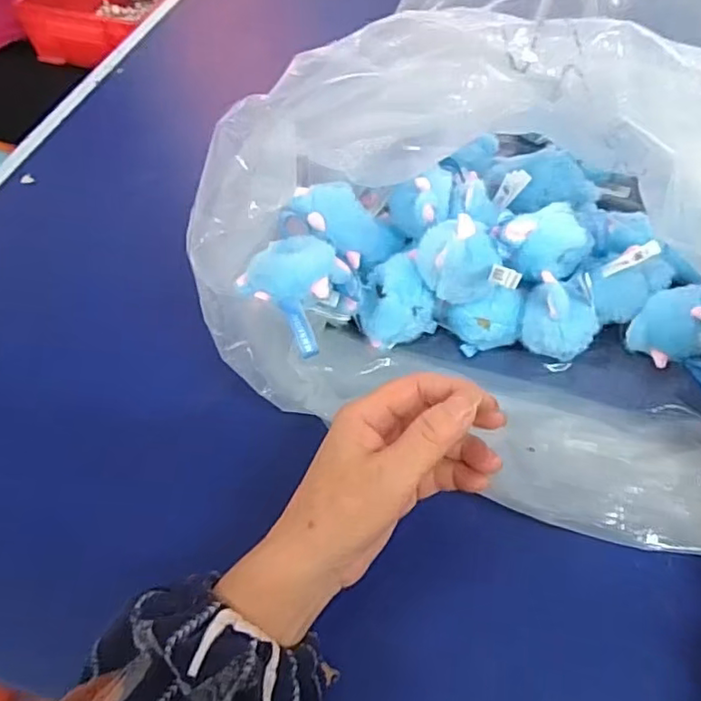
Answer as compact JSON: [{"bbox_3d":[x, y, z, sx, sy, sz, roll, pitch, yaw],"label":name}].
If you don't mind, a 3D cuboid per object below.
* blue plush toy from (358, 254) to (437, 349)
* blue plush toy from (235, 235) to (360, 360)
[{"bbox_3d":[0.030,-0.032,0.416,0.044,0.053,0.048,-1,53,1],"label":"blue plush toy"},{"bbox_3d":[-0.039,-0.038,0.384,0.071,0.038,0.079,19,56,15],"label":"blue plush toy"}]

